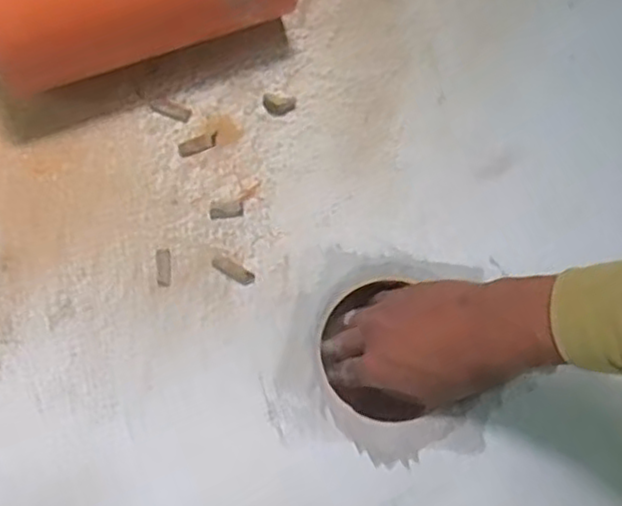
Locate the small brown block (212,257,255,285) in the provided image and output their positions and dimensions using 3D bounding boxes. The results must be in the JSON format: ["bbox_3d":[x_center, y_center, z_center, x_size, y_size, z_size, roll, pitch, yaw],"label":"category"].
[{"bbox_3d":[-0.056,0.012,0.521,0.032,0.004,0.010,26,78,4],"label":"small brown block"}]

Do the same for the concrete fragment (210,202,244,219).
[{"bbox_3d":[-0.061,-0.031,0.531,0.024,0.004,0.011,-11,78,-4],"label":"concrete fragment"}]

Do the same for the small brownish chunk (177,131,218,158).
[{"bbox_3d":[-0.085,-0.081,0.544,0.031,0.005,0.011,-17,78,-5],"label":"small brownish chunk"}]

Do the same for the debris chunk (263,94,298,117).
[{"bbox_3d":[-0.024,-0.112,0.553,0.025,0.009,0.016,11,77,1],"label":"debris chunk"}]

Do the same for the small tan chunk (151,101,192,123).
[{"bbox_3d":[-0.106,-0.109,0.549,0.031,0.004,0.010,21,77,3],"label":"small tan chunk"}]

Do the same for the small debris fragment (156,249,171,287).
[{"bbox_3d":[-0.106,0.010,0.523,0.010,0.004,0.028,-5,77,-3],"label":"small debris fragment"}]

